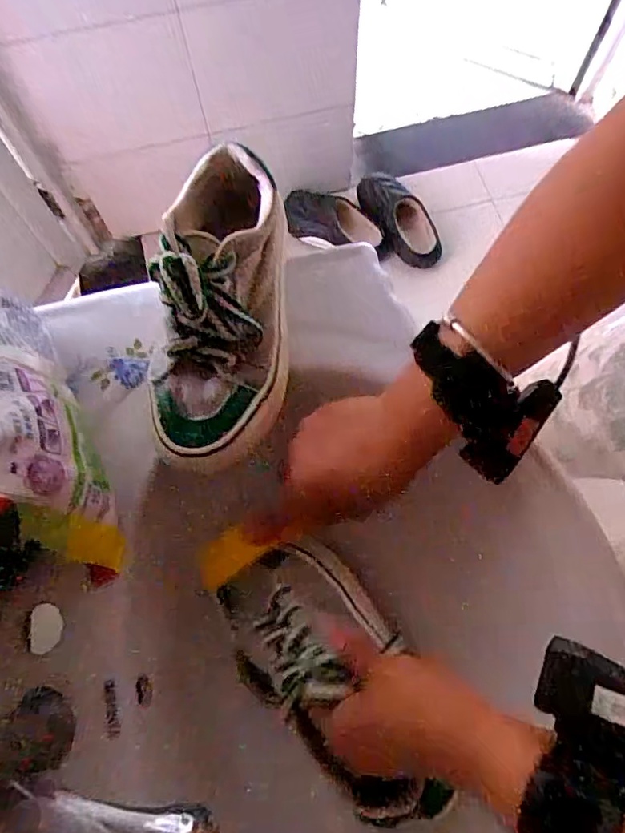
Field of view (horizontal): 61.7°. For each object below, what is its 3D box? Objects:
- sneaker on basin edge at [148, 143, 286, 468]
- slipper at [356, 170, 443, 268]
[{"bbox_3d":[-0.062,-0.080,0.361,0.091,0.079,0.221,6,71,4],"label":"sneaker on basin edge"},{"bbox_3d":[0.215,-0.475,1.261,0.114,0.055,0.259,-41,95,-12],"label":"slipper"}]

